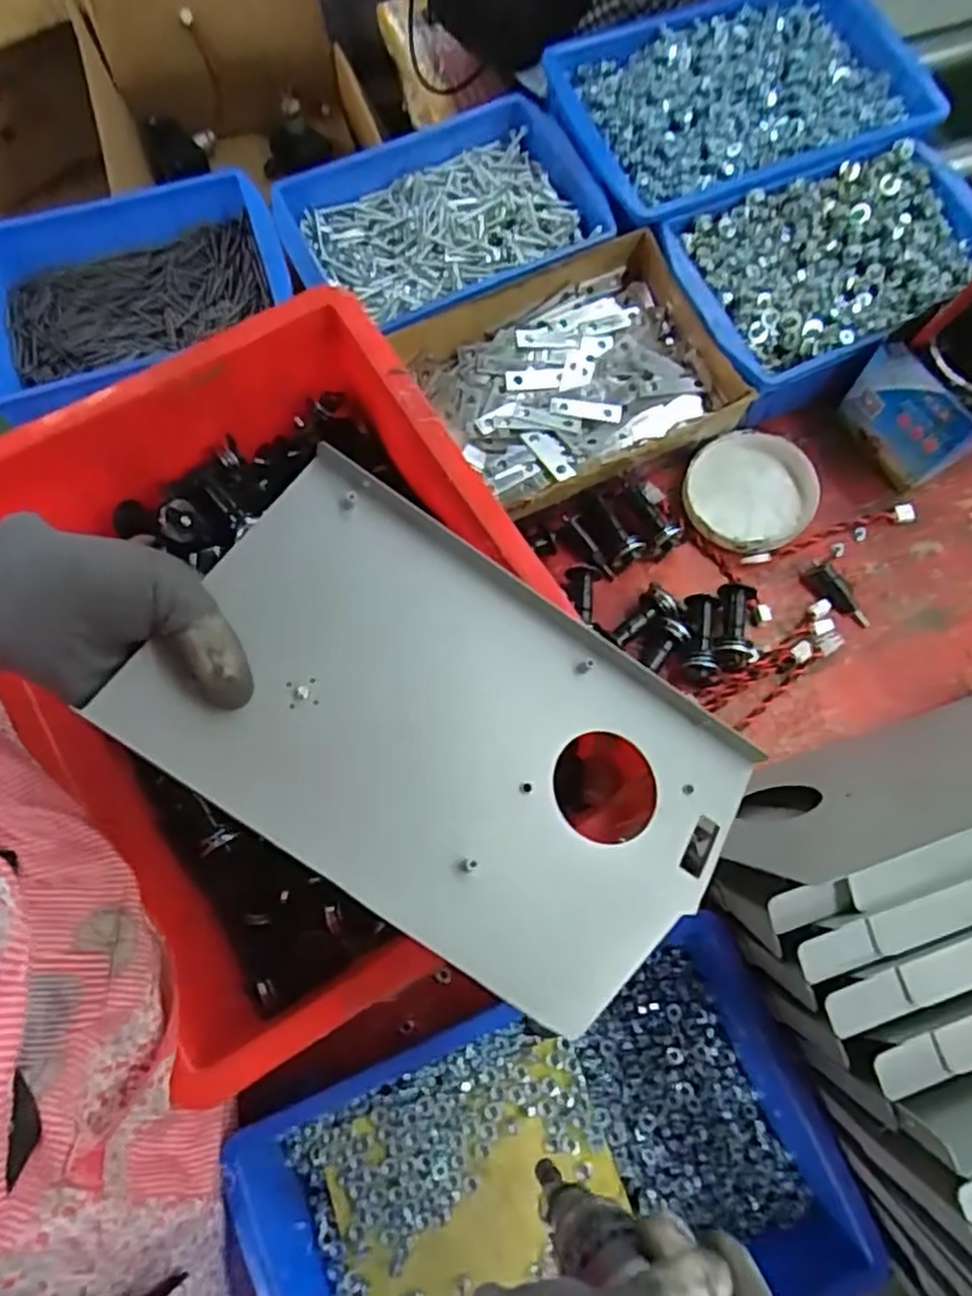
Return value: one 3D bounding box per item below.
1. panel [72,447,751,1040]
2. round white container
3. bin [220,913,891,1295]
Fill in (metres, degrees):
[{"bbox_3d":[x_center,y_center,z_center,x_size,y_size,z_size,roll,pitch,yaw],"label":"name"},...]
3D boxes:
[{"bbox_3d":[-0.012,0.040,0.342,0.262,0.019,0.170,35,62,-2],"label":"panel"},{"bbox_3d":[0.210,-0.126,0.593,0.104,0.016,0.099,0,73,1],"label":"round white container"},{"bbox_3d":[0.035,0.296,0.415,0.297,0.079,0.188,-22,74,-6],"label":"bin"}]

